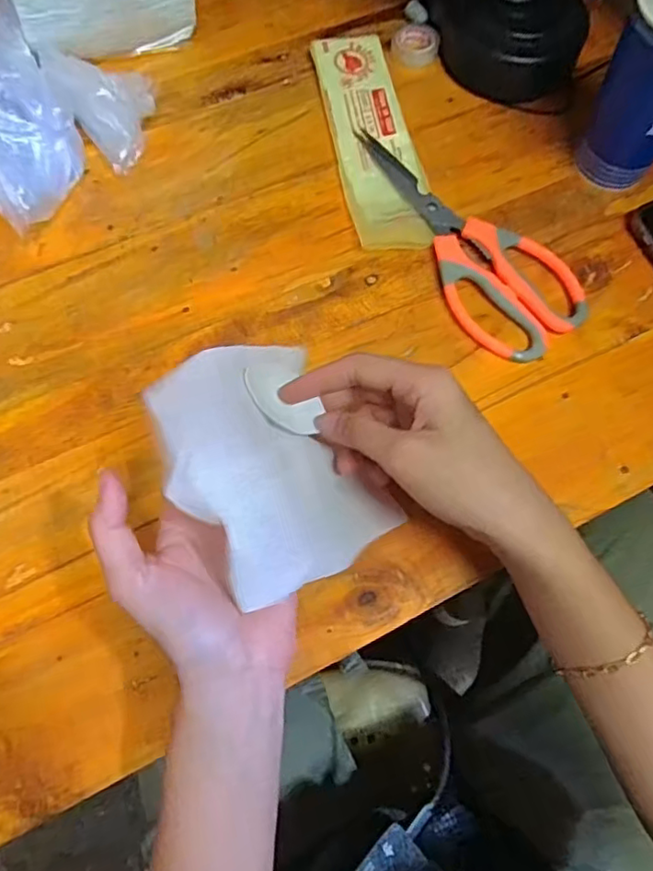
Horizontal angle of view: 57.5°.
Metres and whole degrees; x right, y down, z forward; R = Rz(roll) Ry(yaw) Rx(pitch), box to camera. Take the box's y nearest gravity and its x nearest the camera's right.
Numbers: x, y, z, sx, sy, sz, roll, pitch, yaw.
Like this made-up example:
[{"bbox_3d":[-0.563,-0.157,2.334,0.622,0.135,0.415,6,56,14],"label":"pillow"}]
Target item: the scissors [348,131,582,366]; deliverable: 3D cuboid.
[{"bbox_3d":[0.096,-0.141,0.407,0.081,0.009,0.199,-25,73,-11],"label":"scissors"}]

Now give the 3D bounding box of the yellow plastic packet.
[{"bbox_3d":[0.033,-0.217,0.431,0.058,0.005,0.188,-10,73,-6],"label":"yellow plastic packet"}]

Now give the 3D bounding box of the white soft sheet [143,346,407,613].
[{"bbox_3d":[-0.028,0.015,0.299,0.101,0.018,0.122,-30,89,-46],"label":"white soft sheet"}]

